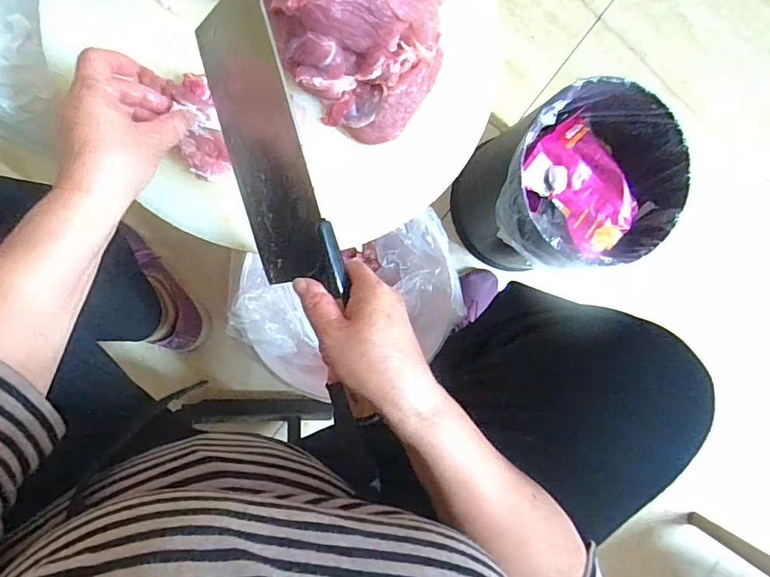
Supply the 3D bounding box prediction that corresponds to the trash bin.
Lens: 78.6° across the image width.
[{"bbox_3d":[0.235,-0.136,0.645,0.213,0.213,0.206,-2,92,-9],"label":"trash bin"}]

